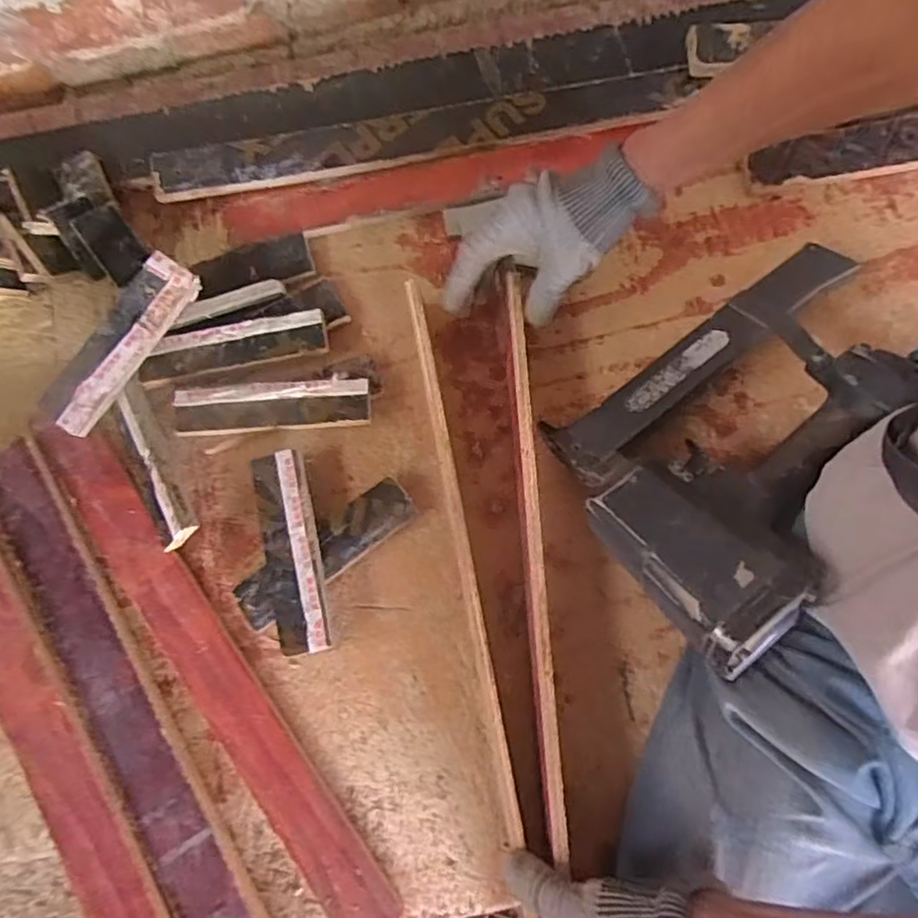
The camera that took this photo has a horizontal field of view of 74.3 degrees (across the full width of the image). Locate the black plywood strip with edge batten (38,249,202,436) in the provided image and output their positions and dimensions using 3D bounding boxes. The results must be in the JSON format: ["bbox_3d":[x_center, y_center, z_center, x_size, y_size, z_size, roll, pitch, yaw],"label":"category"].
[{"bbox_3d":[-0.281,-0.096,0.502,0.045,0.020,0.161,36,81,10],"label":"black plywood strip with edge batten"}]

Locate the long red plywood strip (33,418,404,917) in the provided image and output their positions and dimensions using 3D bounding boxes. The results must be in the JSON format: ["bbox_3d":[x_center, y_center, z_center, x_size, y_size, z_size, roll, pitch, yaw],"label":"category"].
[{"bbox_3d":[-0.198,0.161,0.494,0.050,0.017,0.480,-36,82,-6],"label":"long red plywood strip"}]

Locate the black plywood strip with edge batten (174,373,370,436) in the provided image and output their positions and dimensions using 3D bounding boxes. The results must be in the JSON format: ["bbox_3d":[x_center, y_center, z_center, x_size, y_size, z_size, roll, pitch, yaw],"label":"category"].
[{"bbox_3d":[-0.158,-0.043,0.526,0.159,0.032,0.038,-4,80,-1],"label":"black plywood strip with edge batten"}]

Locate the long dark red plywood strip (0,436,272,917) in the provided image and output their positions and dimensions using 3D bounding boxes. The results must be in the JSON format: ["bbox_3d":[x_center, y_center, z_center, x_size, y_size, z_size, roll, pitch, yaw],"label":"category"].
[{"bbox_3d":[-0.253,0.206,0.472,0.050,0.016,0.486,-30,81,-11],"label":"long dark red plywood strip"}]

